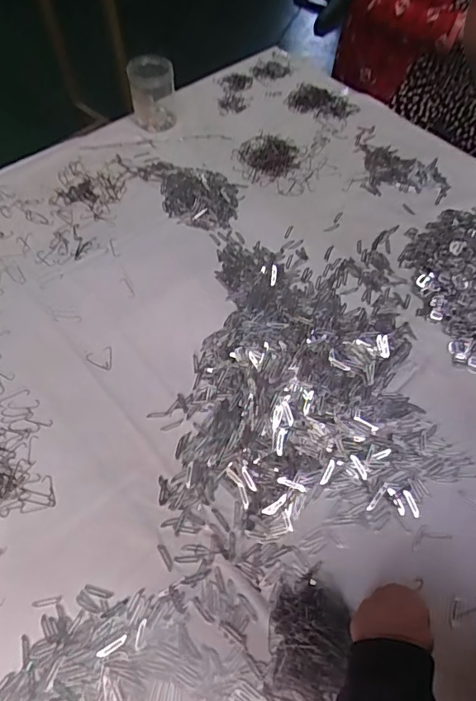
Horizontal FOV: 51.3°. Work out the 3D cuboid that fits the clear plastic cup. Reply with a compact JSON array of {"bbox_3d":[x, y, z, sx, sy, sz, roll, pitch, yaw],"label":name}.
[{"bbox_3d":[-0.172,-0.516,0.998,0.091,0.123,0.084,0,57,0],"label":"clear plastic cup"}]

